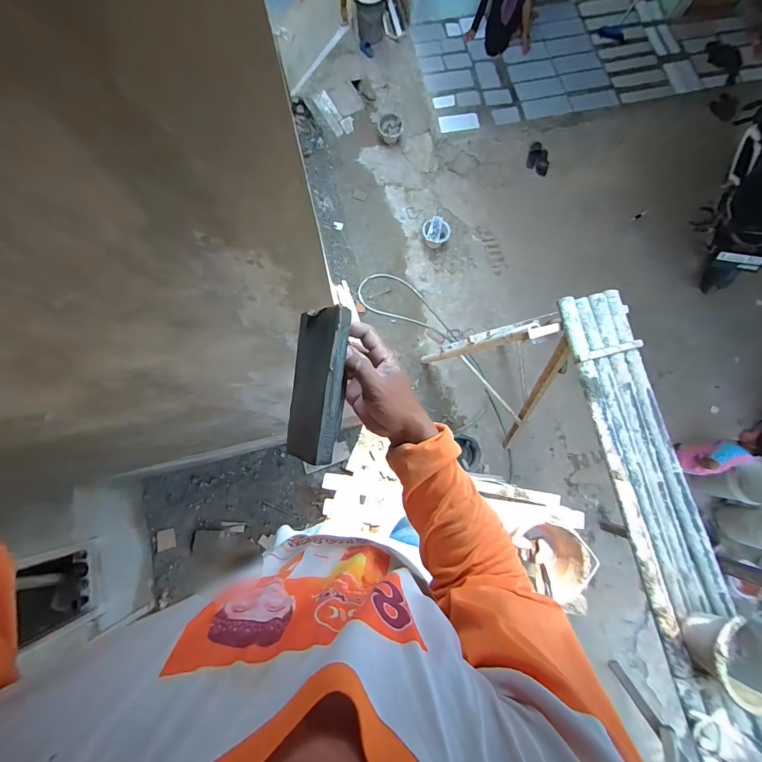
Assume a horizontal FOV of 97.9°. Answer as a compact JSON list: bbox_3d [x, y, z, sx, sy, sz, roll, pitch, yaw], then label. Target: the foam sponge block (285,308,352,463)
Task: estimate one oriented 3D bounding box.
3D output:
[{"bbox_3d":[-0.065,0.003,0.331,0.017,0.073,0.146,8,87,-42],"label":"foam sponge block"}]

